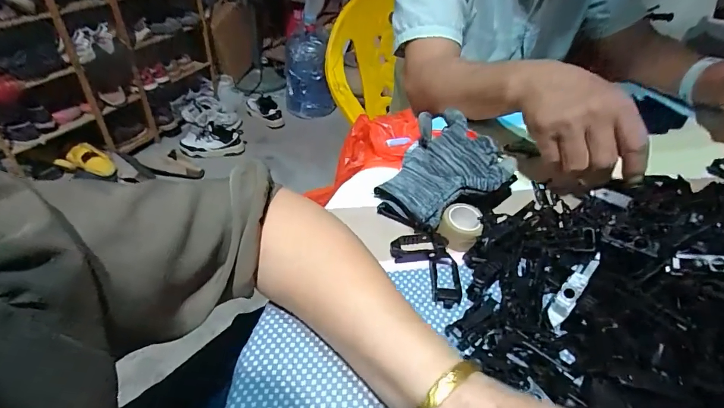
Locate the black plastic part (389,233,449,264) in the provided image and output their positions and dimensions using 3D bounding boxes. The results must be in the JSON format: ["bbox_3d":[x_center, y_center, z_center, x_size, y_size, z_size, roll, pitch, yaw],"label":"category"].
[{"bbox_3d":[0.050,0.038,0.341,0.049,0.015,0.022,0,41,-4],"label":"black plastic part"}]

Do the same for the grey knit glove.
[{"bbox_3d":[0.080,-0.037,0.391,0.113,0.040,0.135,32,48,29],"label":"grey knit glove"}]

